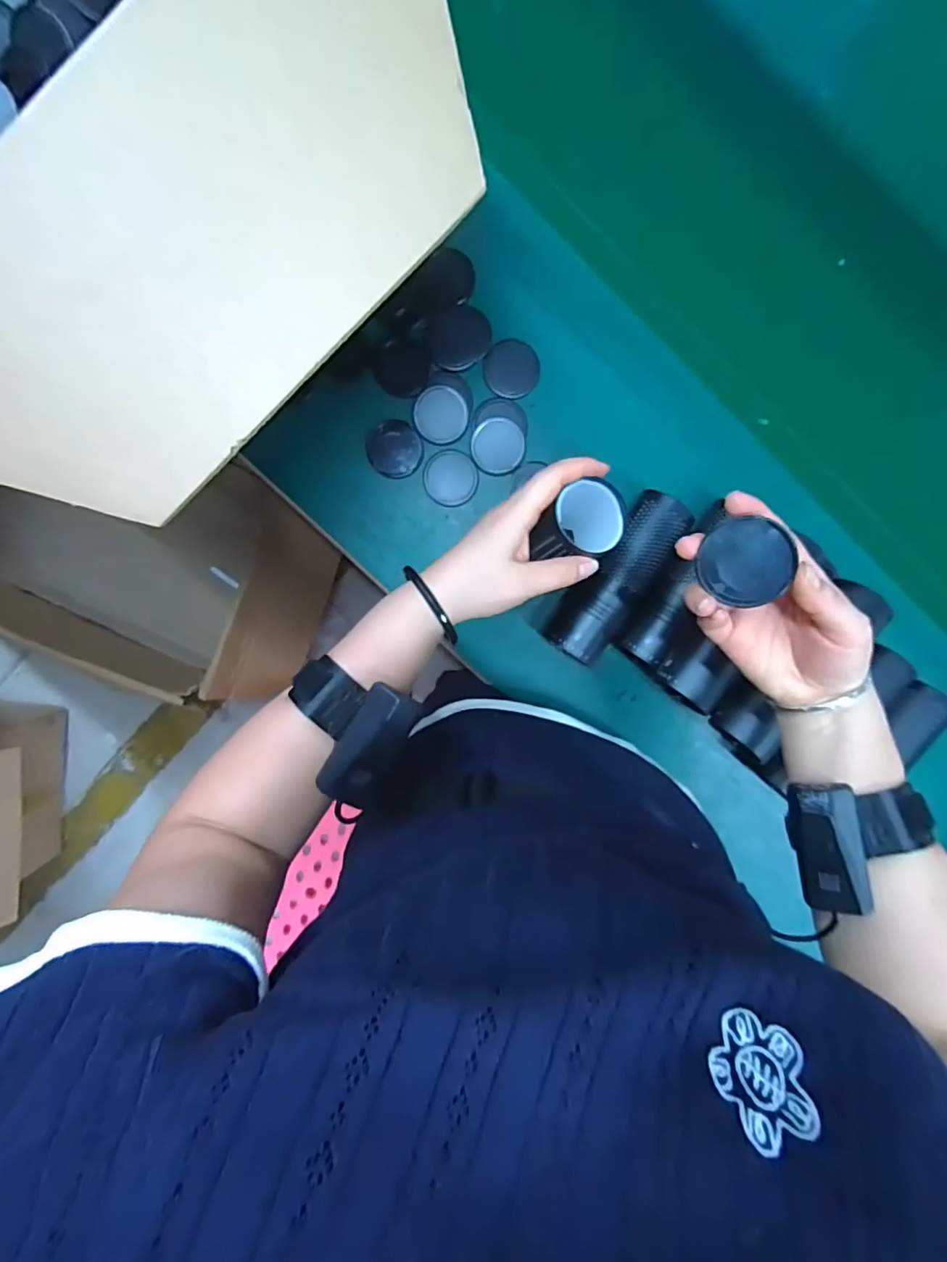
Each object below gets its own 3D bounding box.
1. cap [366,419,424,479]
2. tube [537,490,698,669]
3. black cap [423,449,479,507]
[{"bbox_3d":[-0.074,-0.170,0.513,0.051,0.005,0.051,1,95,-2],"label":"cap"},{"bbox_3d":[0.133,-0.051,0.505,0.063,0.056,0.162,32,93,-5],"label":"tube"},{"bbox_3d":[-0.021,-0.145,0.519,0.050,0.004,0.050,0,95,-2],"label":"black cap"}]

